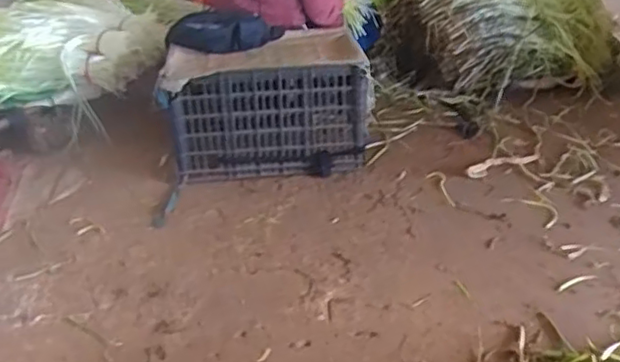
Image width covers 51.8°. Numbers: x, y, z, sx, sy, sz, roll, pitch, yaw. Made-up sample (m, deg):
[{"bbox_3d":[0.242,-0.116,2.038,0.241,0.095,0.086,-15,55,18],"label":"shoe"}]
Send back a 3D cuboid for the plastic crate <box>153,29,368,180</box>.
[{"bbox_3d":[-0.114,-0.204,1.736,0.516,0.291,0.289,-5,29,-5],"label":"plastic crate"}]

